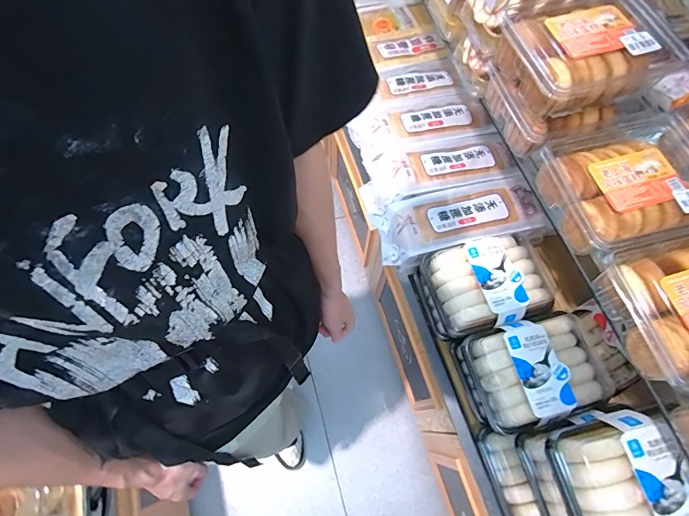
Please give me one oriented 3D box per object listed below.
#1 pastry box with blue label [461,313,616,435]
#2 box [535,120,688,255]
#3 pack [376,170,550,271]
[{"bbox_3d":[0.309,0.177,0.619,0.189,0.074,0.148,-13,67,-8],"label":"pastry box with blue label"},{"bbox_3d":[0.339,-0.083,0.467,0.166,0.052,0.150,-14,67,-8],"label":"box"},{"bbox_3d":[0.216,-0.065,0.736,0.302,0.066,0.117,-16,68,-9],"label":"pack"}]

